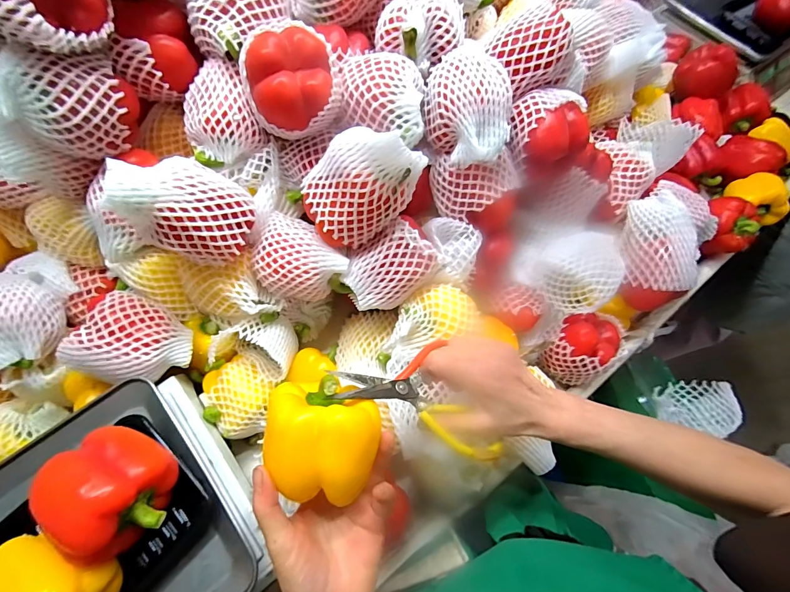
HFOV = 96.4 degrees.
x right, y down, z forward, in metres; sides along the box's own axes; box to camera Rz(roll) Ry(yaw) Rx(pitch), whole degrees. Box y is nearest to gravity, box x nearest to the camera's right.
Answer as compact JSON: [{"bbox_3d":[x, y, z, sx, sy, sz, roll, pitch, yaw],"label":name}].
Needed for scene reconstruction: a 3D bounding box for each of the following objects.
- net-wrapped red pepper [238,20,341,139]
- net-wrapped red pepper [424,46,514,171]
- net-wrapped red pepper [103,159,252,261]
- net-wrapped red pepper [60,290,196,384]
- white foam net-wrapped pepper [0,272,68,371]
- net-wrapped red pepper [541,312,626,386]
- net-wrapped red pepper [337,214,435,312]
[{"bbox_3d":[-0.101,-0.213,0.350,0.094,0.071,0.077,-14,68,-9],"label":"net-wrapped red pepper"},{"bbox_3d":[0.079,-0.196,0.370,0.090,0.062,0.105,0,67,-3],"label":"net-wrapped red pepper"},{"bbox_3d":[-0.212,-0.088,0.356,0.078,0.131,0.096,9,75,47],"label":"net-wrapped red pepper"},{"bbox_3d":[-0.284,0.054,0.391,0.095,0.065,0.097,1,67,-2],"label":"net-wrapped red pepper"},{"bbox_3d":[-0.426,0.024,0.387,0.081,0.070,0.118,-26,70,-13],"label":"white foam net-wrapped pepper"},{"bbox_3d":[0.245,0.067,0.469,0.079,0.079,0.098,40,71,14],"label":"net-wrapped red pepper"},{"bbox_3d":[-0.004,-0.037,0.391,0.108,0.060,0.075,-27,70,-13],"label":"net-wrapped red pepper"}]

